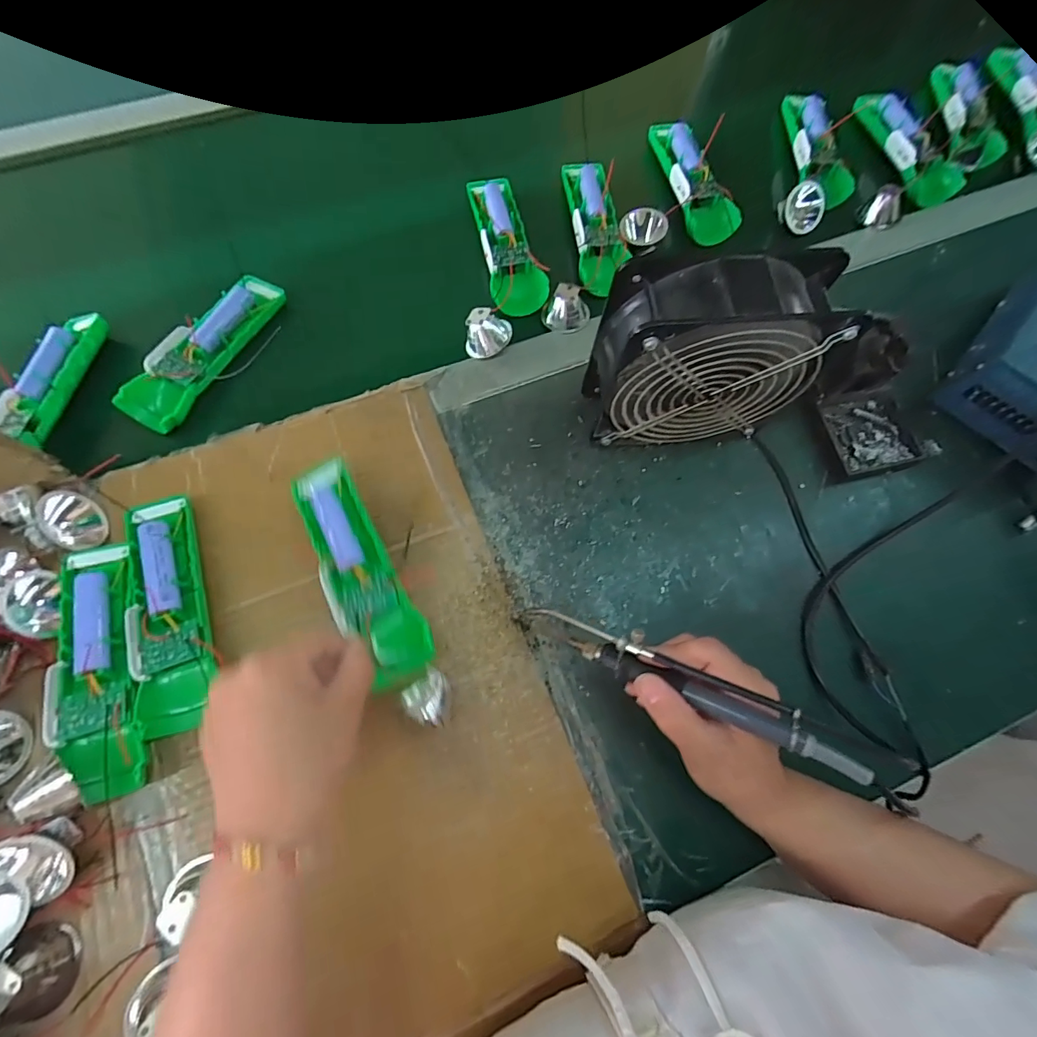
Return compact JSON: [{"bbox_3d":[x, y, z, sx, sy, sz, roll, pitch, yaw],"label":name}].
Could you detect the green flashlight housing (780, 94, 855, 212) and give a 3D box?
[{"bbox_3d":[0.279,-0.351,0.459,0.034,0.040,0.134,-4,72,-4],"label":"green flashlight housing"}]

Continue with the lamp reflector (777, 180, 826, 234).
[{"bbox_3d":[0.262,-0.285,0.437,0.027,0.033,0.035,-12,73,-7],"label":"lamp reflector"}]

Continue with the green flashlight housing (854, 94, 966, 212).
[{"bbox_3d":[0.366,-0.347,0.446,0.045,0.029,0.143,-9,72,-6],"label":"green flashlight housing"}]

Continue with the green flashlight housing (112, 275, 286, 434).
[{"bbox_3d":[-0.262,-0.143,0.399,0.048,0.029,0.154,27,73,6],"label":"green flashlight housing"}]

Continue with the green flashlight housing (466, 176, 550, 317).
[{"bbox_3d":[-0.011,-0.250,0.440,0.050,0.032,0.139,-14,73,-7],"label":"green flashlight housing"}]

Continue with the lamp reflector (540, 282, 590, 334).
[{"bbox_3d":[0.041,-0.184,0.423,0.033,0.028,0.034,1,72,-2],"label":"lamp reflector"}]

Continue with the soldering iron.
[{"bbox_3d":[0.090,0.093,0.280,0.196,0.024,0.022,20,70,27],"label":"soldering iron"}]

